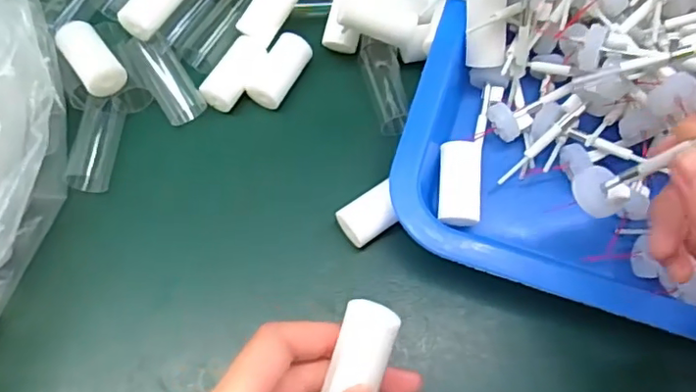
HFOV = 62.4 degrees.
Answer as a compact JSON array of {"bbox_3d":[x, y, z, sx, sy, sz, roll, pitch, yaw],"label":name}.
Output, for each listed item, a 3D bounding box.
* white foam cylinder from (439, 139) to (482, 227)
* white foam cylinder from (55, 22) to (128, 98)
[{"bbox_3d":[0.057,-0.006,0.293,0.021,0.015,0.042,5,66,-1],"label":"white foam cylinder"},{"bbox_3d":[-0.134,-0.070,0.301,0.020,0.019,0.046,-35,72,-16],"label":"white foam cylinder"}]

